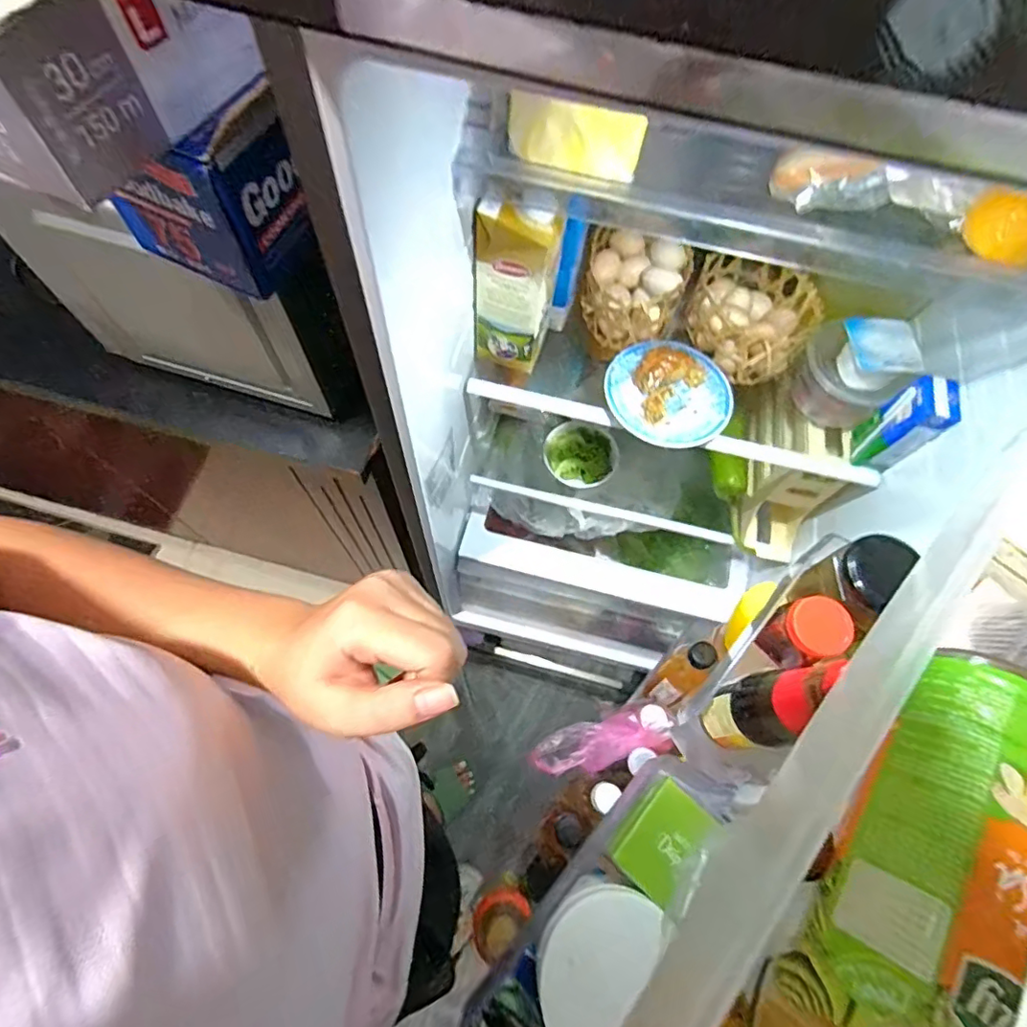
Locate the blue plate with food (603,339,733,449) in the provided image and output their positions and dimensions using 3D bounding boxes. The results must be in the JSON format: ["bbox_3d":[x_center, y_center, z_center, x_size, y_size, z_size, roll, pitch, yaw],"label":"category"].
[{"bbox_3d":[0.184,-0.146,0.645,0.140,0.038,0.143,1,68,-2],"label":"blue plate with food"}]

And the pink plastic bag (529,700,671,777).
[{"bbox_3d":[0.101,0.259,0.621,0.158,0.045,0.053,-14,69,-8],"label":"pink plastic bag"}]

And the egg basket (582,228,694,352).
[{"bbox_3d":[0.149,-0.283,0.690,0.121,0.071,0.135,14,68,3],"label":"egg basket"}]

